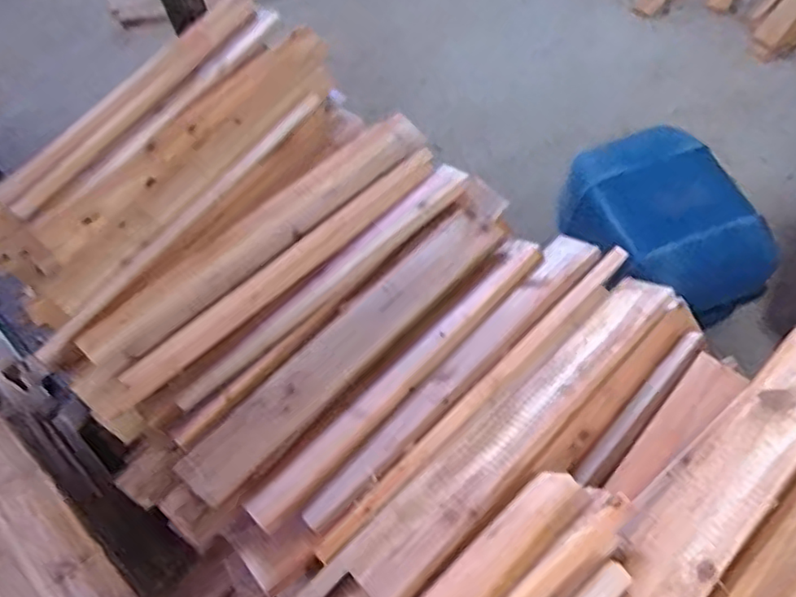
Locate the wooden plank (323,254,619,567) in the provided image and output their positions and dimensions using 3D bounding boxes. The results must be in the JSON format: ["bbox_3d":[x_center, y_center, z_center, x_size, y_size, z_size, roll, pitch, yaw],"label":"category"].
[{"bbox_3d":[0.104,0.101,0.710,0.512,0.022,0.025,-41,69,-19],"label":"wooden plank"}]

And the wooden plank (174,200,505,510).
[{"bbox_3d":[-0.061,0.049,0.774,0.076,0.027,0.494,41,70,20],"label":"wooden plank"}]

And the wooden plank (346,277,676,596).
[{"bbox_3d":[0.144,0.132,0.680,0.489,0.020,0.069,-41,43,-22],"label":"wooden plank"}]

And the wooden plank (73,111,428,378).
[{"bbox_3d":[-0.183,-0.097,0.863,0.553,0.017,0.084,-40,68,-18],"label":"wooden plank"}]

